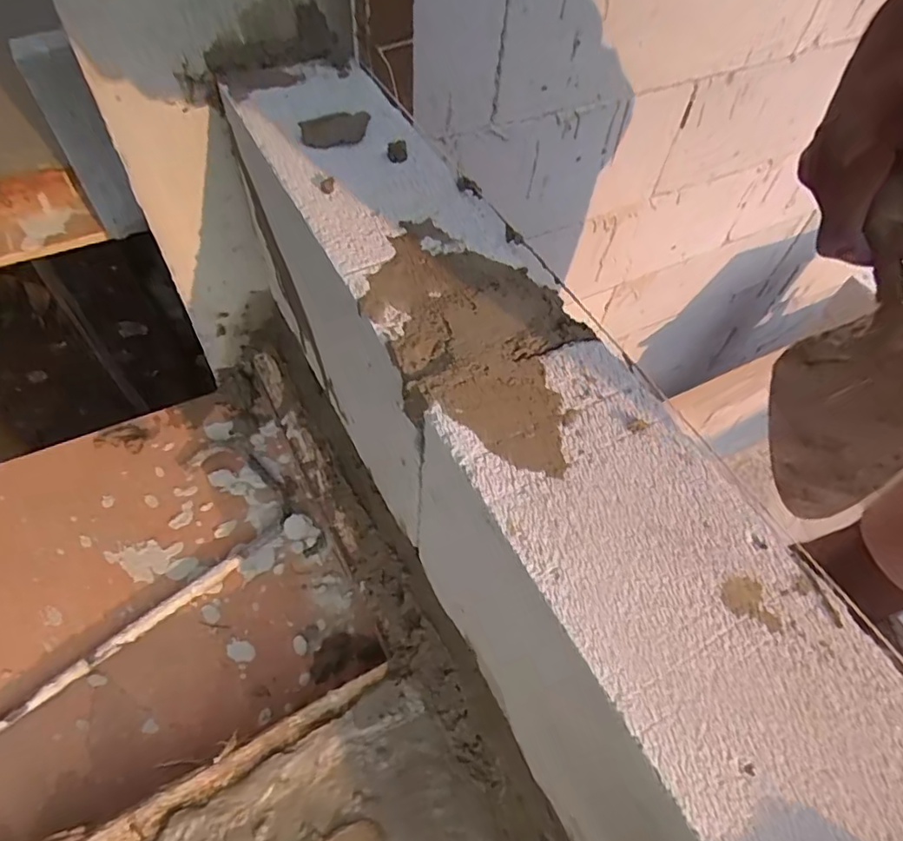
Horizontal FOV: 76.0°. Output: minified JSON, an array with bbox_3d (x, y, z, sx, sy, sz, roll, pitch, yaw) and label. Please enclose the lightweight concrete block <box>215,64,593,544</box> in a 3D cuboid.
[{"bbox_3d":[-0.036,-0.072,0.393,0.107,0.180,0.322,-25,61,-16],"label":"lightweight concrete block"}]

